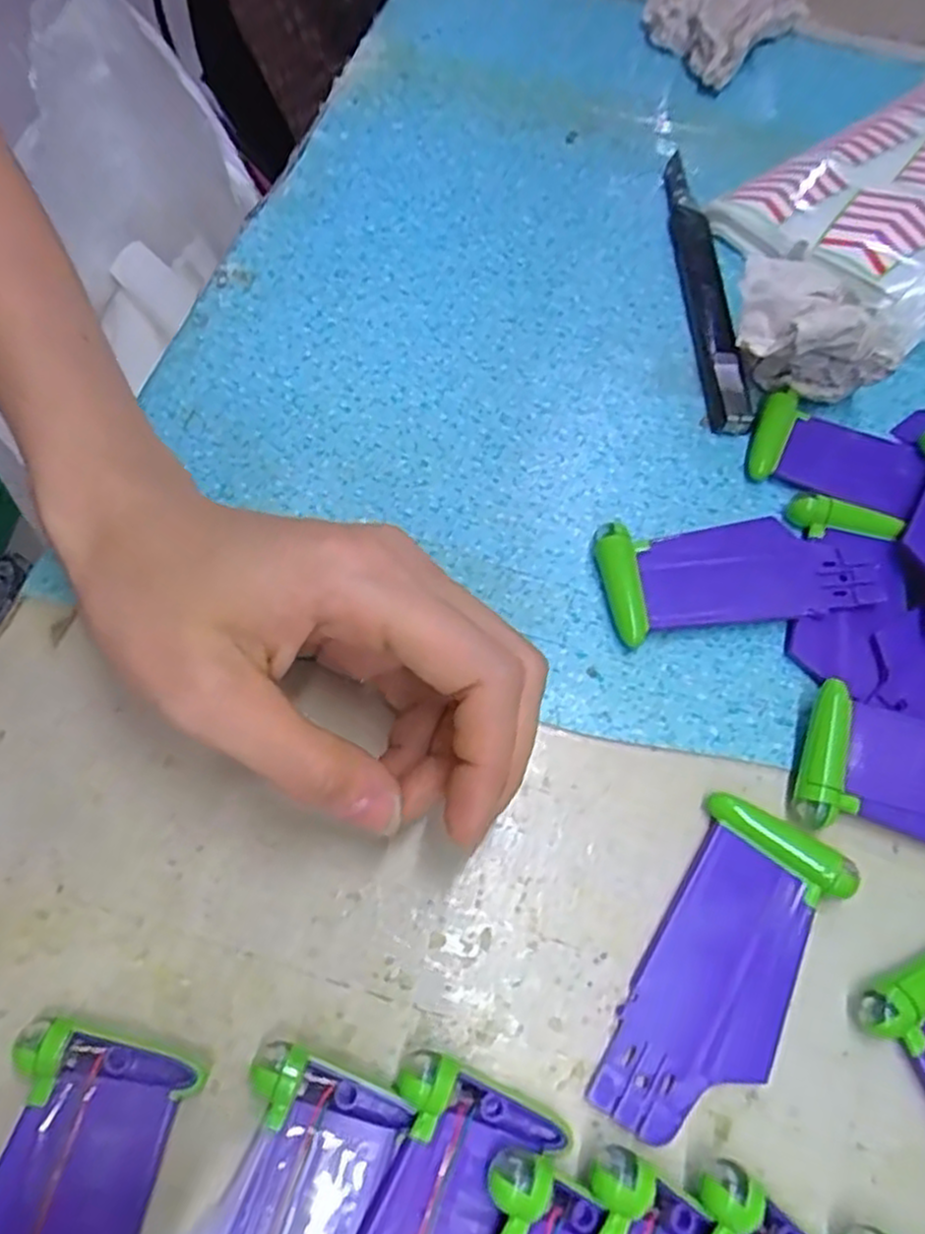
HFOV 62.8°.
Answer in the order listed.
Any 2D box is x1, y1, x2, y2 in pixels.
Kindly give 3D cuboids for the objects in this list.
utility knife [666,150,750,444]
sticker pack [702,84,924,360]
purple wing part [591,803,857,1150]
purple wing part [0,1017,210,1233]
[{"bbox_3d":[0.100,-0.143,0.318,0.017,0.012,0.148,2,64,-4],"label":"utility knife"},{"bbox_3d":[0.239,-0.226,0.368,0.265,0.021,0.107,-39,73,-21],"label":"sticker pack"},{"bbox_3d":[0.070,0.096,0.203,0.039,0.010,0.088,31,65,10],"label":"purple wing part"},{"bbox_3d":[-0.092,0.134,0.170,0.040,0.009,0.071,16,64,3],"label":"purple wing part"}]

